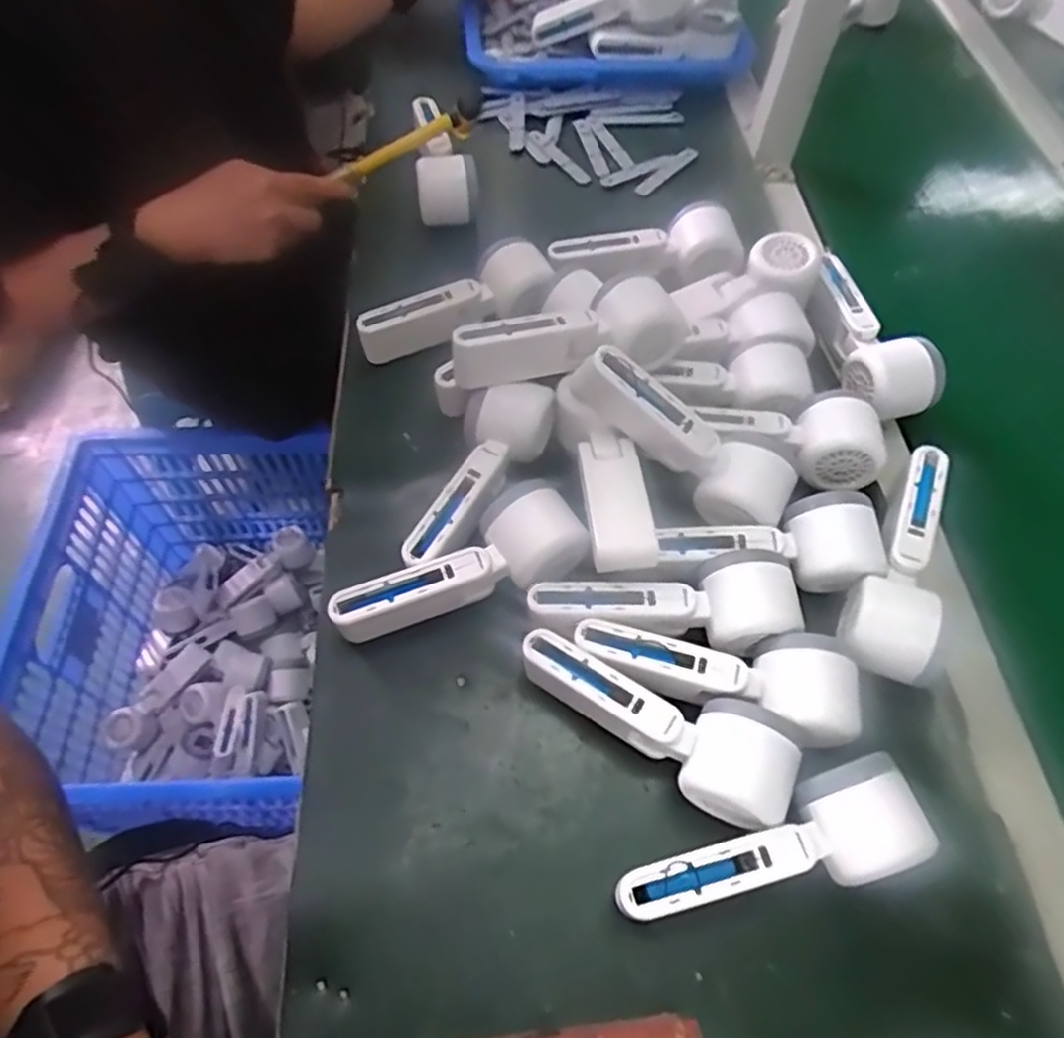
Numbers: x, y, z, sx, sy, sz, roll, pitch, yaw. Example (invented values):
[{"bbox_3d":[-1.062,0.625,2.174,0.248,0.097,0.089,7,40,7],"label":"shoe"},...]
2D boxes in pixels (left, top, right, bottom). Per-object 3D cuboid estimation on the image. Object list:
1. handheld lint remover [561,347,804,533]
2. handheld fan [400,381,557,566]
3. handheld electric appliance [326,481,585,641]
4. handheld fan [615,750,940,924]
[{"bbox_3d":[0.099,-0.054,0.467,0.164,0.054,0.061,35,64,-5],"label":"handheld lint remover"},{"bbox_3d":[-0.043,-0.031,0.489,0.057,0.049,0.159,28,62,14],"label":"handheld fan"},{"bbox_3d":[-0.045,0.037,0.449,0.159,0.043,0.061,-25,63,-17],"label":"handheld electric appliance"},{"bbox_3d":[0.125,0.182,0.375,0.161,0.047,0.053,-17,61,-12],"label":"handheld fan"}]

